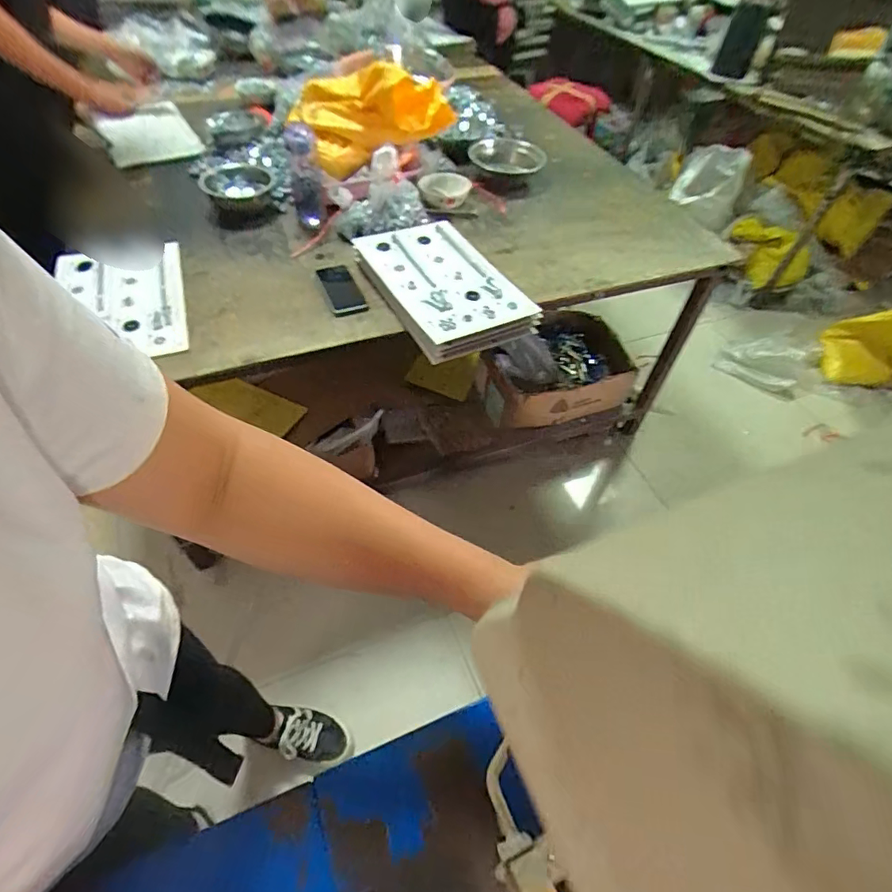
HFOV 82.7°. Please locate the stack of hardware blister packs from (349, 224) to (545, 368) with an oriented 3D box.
[{"bbox_3d":[-0.016,-0.358,1.075,0.252,0.052,0.408,-24,56,-19],"label":"stack of hardware blister packs"}]

